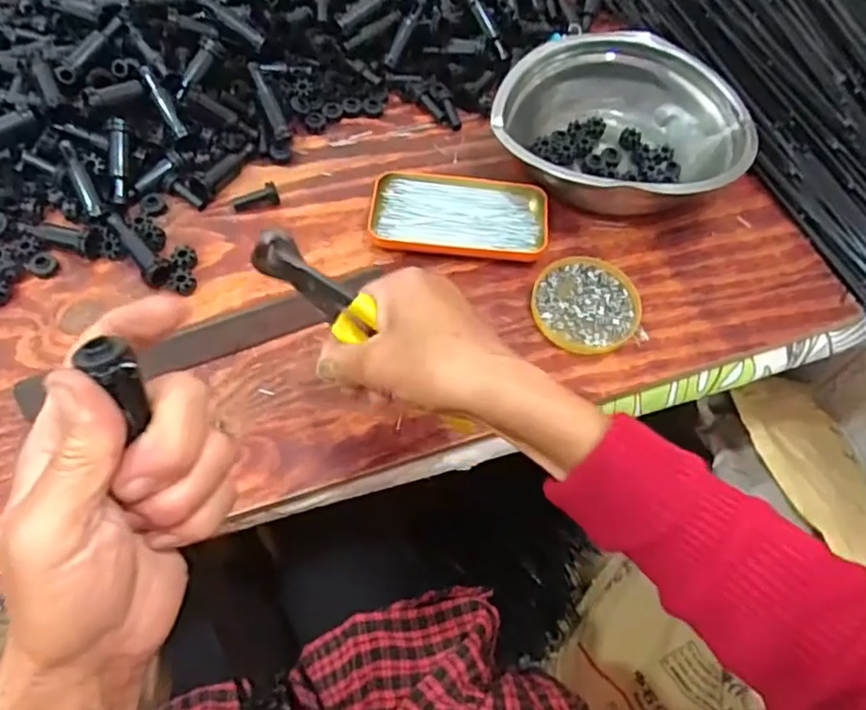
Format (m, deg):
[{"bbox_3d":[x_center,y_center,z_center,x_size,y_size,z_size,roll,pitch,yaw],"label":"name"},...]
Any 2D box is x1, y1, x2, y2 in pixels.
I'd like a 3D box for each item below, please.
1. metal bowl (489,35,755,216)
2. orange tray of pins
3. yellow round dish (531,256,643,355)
[{"bbox_3d":[0.162,-0.198,0.551,0.212,0.056,0.145,6,63,0],"label":"metal bowl"},{"bbox_3d":[0.022,-0.119,0.534,0.141,0.016,0.080,8,63,1],"label":"orange tray of pins"},{"bbox_3d":[0.120,-0.040,0.506,0.080,0.007,0.084,1,63,-3],"label":"yellow round dish"}]

